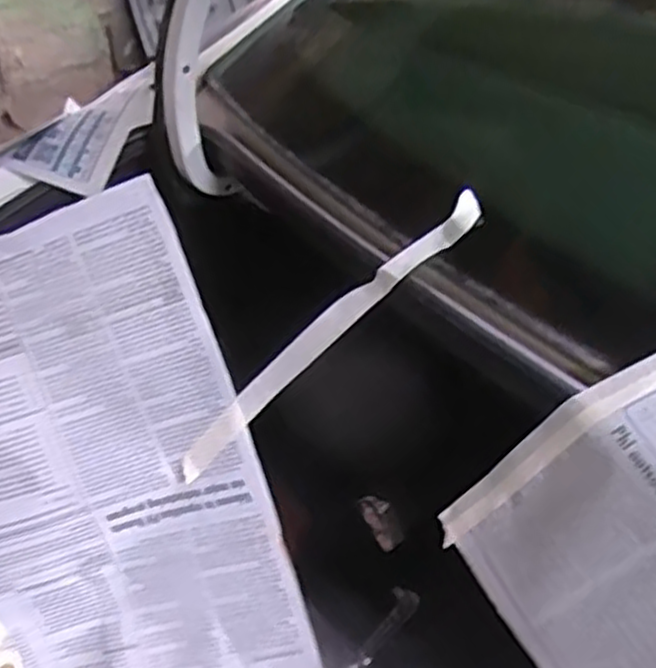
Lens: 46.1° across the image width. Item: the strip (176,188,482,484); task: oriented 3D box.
[{"bbox_3d":[-0.008,0.007,0.534,0.286,0.035,0.028,-42,44,12],"label":"strip"}]

